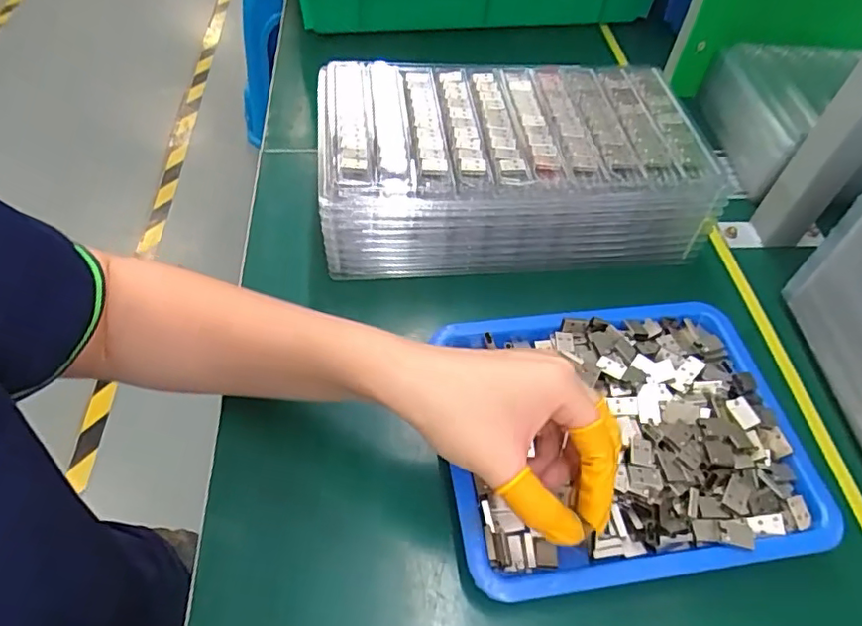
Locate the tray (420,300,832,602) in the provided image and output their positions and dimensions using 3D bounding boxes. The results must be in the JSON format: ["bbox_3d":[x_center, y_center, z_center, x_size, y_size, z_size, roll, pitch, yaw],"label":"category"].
[{"bbox_3d":[0.117,0.072,0.357,0.218,0.033,0.172,-5,53,-7],"label":"tray"}]

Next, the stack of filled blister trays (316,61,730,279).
[{"bbox_3d":[0.059,-0.123,0.471,0.291,0.083,0.168,-4,53,-6],"label":"stack of filled blister trays"}]

